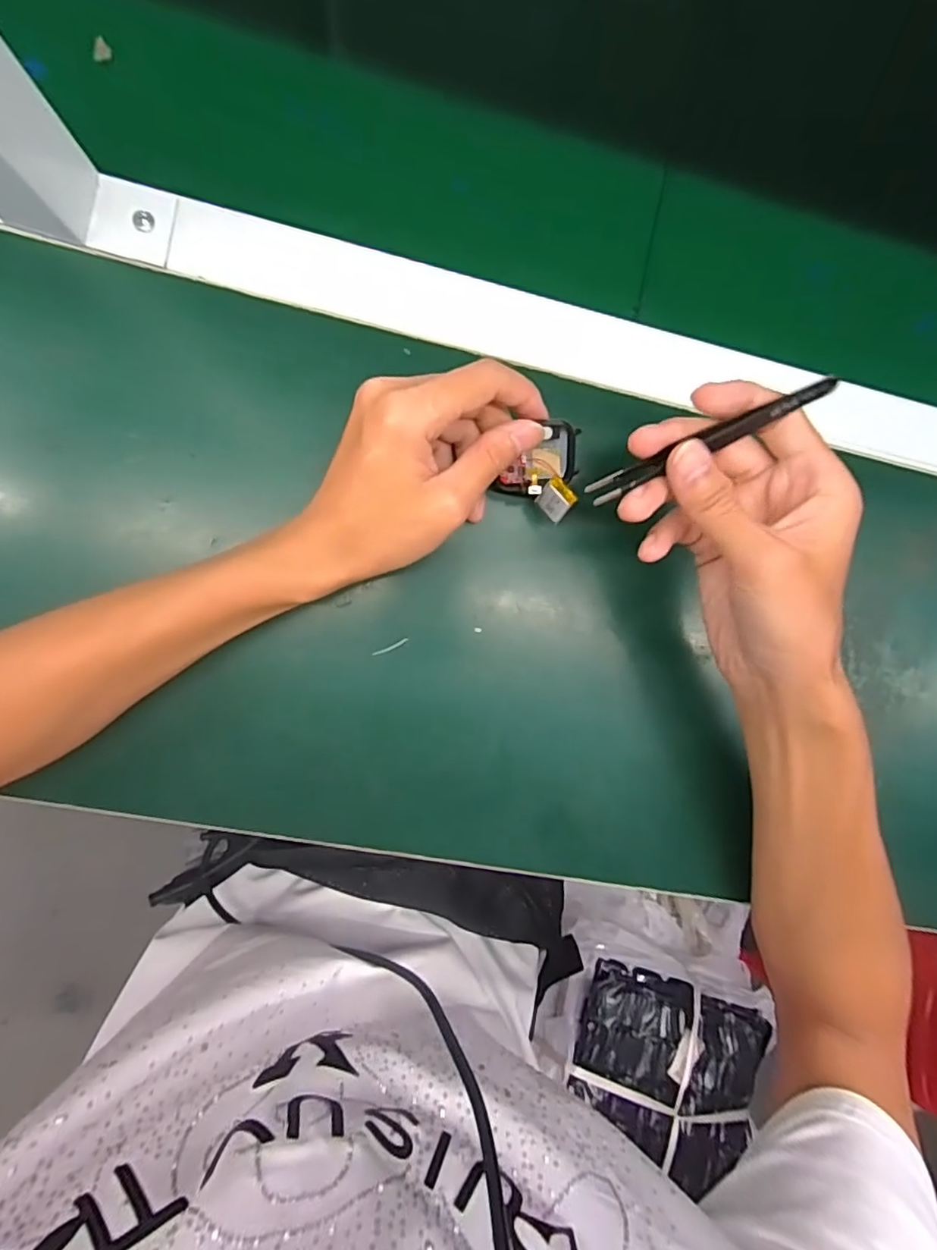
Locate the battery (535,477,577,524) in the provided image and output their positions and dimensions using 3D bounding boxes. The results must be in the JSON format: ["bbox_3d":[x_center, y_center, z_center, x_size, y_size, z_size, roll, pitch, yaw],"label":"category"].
[{"bbox_3d":[0.047,-0.068,0.308,0.018,0.021,0.004,48,46,12],"label":"battery"}]

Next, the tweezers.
[{"bbox_3d":[0.109,-0.083,0.255,0.114,0.010,0.010,-24,96,4],"label":"tweezers"}]

